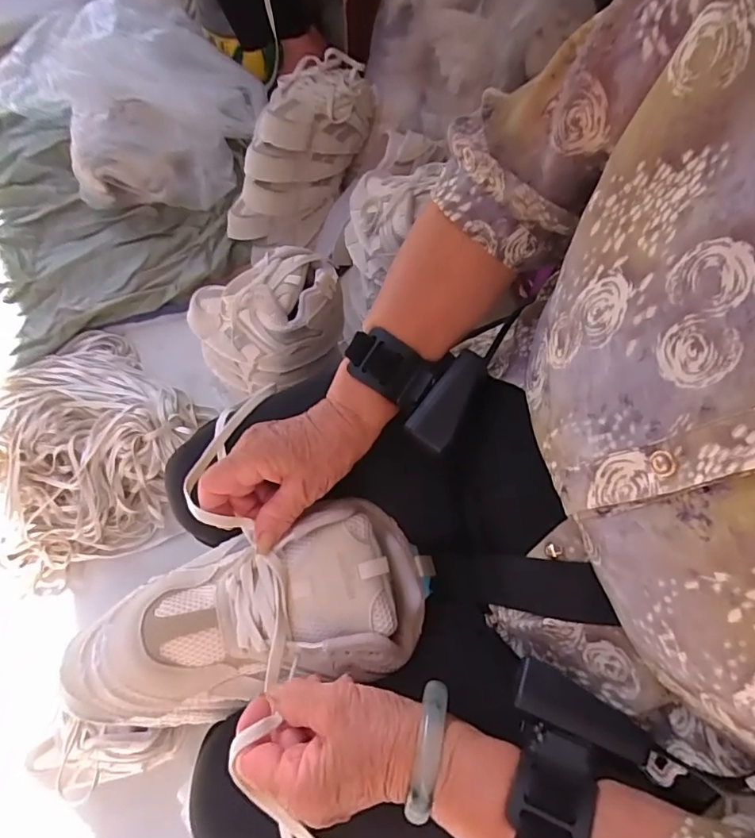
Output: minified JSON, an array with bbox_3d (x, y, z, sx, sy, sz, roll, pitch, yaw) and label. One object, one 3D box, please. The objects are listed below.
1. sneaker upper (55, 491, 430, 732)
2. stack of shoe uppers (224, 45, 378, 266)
[{"bbox_3d":[-0.092,0.140,0.363,0.255,0.072,0.111,-19,72,1],"label":"sneaker upper"},{"bbox_3d":[-0.119,-0.432,0.849,0.120,0.172,0.312,33,73,10],"label":"stack of shoe uppers"}]

